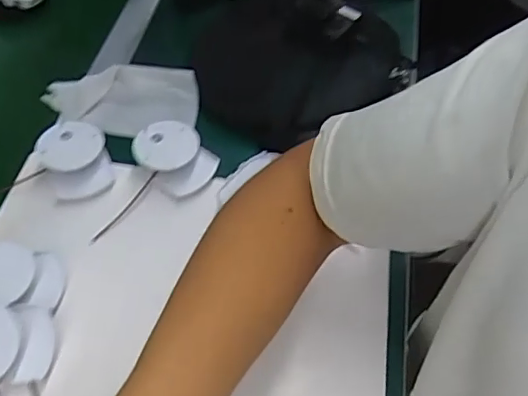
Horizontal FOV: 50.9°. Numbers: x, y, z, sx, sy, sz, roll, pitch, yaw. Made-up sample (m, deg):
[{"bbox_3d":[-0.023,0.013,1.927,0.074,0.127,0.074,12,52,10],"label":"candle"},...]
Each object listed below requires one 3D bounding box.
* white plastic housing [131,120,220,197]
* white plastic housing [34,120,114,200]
[{"bbox_3d":[-0.090,-0.043,0.562,0.080,0.034,0.062,36,60,23],"label":"white plastic housing"},{"bbox_3d":[-0.190,-0.040,0.554,0.066,0.032,0.081,-16,55,-13],"label":"white plastic housing"}]

